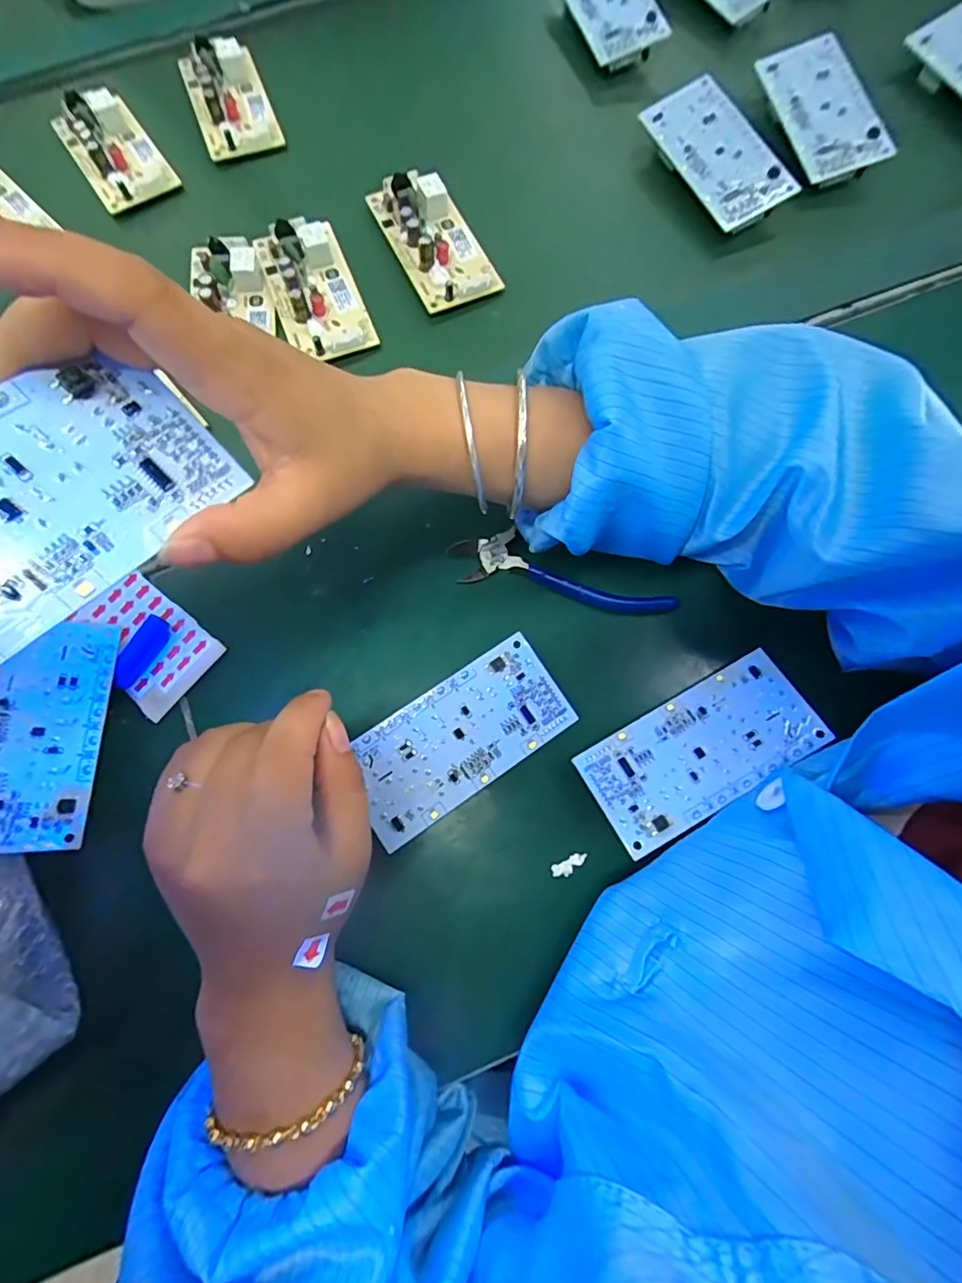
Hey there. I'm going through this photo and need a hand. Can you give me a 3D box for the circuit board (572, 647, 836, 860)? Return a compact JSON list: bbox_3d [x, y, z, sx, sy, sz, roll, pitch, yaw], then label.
[{"bbox_3d":[0.109,0.053,0.266,0.113,0.004,0.054,-30,68,-4],"label":"circuit board"}]

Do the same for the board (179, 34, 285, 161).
[{"bbox_3d":[-0.188,-0.406,0.397,0.053,0.016,0.104,-21,76,-4],"label":"board"}]

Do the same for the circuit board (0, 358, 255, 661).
[{"bbox_3d":[-0.125,-0.033,0.140,0.055,0.004,0.115,49,63,-17],"label":"circuit board"}]

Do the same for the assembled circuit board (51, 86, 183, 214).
[{"bbox_3d":[-0.268,-0.358,0.386,0.053,0.016,0.105,-34,77,-7],"label":"assembled circuit board"}]

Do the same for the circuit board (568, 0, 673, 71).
[{"bbox_3d":[0.093,-0.480,0.399,0.051,0.018,0.113,-24,79,7],"label":"circuit board"}]

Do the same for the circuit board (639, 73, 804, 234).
[{"bbox_3d":[0.158,-0.334,0.366,0.056,0.014,0.109,-34,82,3],"label":"circuit board"}]

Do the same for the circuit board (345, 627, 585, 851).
[{"bbox_3d":[-0.010,0.048,0.269,0.110,0.004,0.055,-33,86,-10],"label":"circuit board"}]

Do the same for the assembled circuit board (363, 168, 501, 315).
[{"bbox_3d":[-0.033,-0.273,0.357,0.050,0.018,0.108,-26,77,-5],"label":"assembled circuit board"}]

